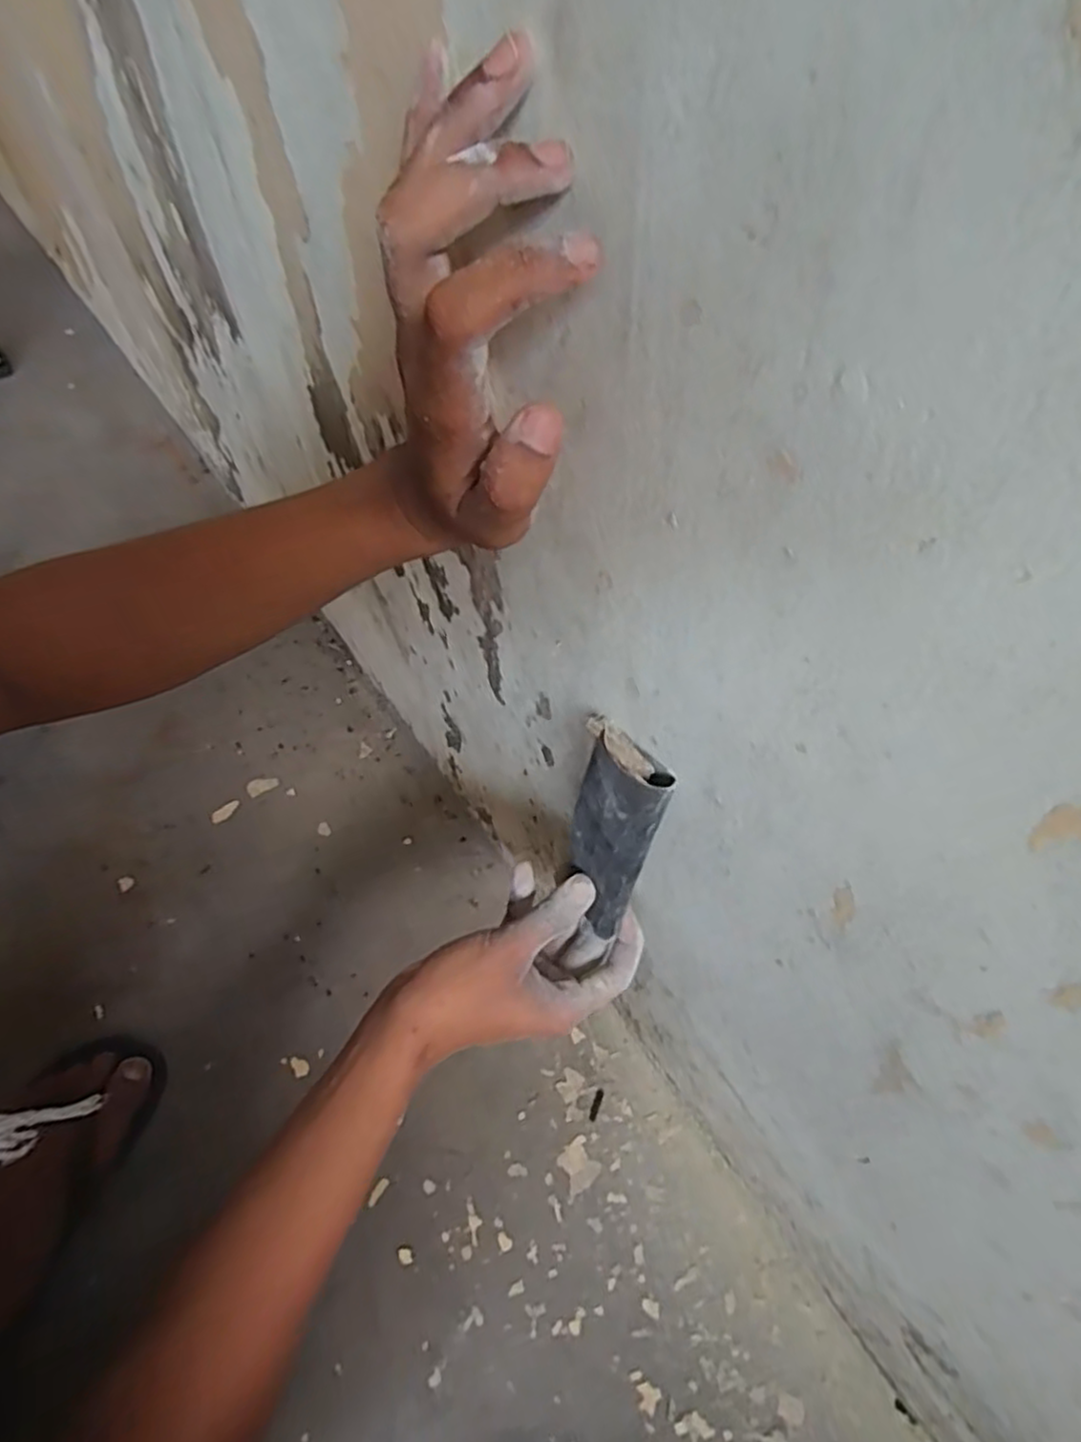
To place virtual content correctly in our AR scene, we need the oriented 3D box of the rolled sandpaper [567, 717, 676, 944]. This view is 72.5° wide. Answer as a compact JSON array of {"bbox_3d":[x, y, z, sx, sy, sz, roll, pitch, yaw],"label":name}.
[{"bbox_3d":[0.036,0.059,0.385,0.050,0.127,0.031,25,45,18],"label":"rolled sandpaper"}]

